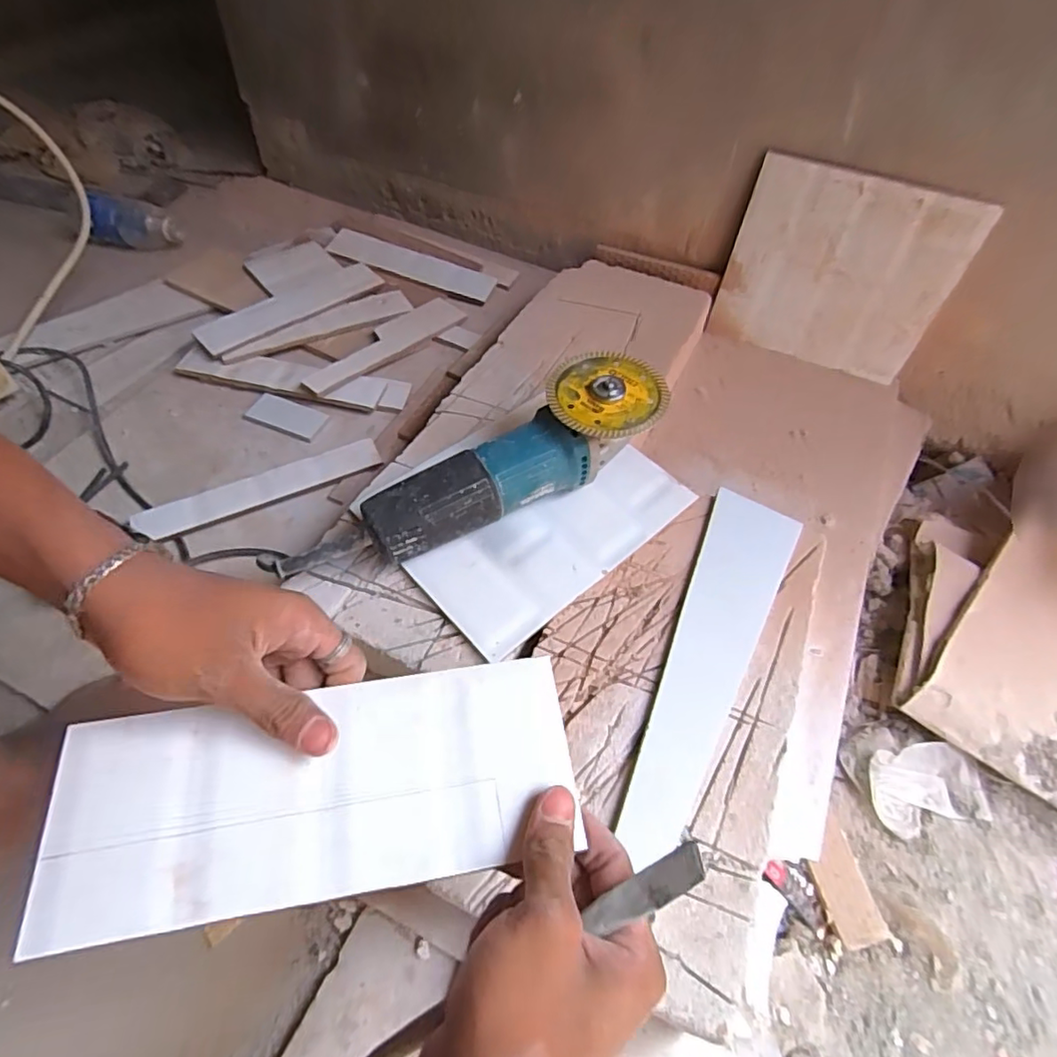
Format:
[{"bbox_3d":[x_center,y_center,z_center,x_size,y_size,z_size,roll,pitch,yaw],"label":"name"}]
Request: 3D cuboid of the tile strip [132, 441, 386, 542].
[{"bbox_3d":[-0.276,-0.043,0.614,0.241,0.009,0.041,-22,60,-17],"label":"tile strip"}]

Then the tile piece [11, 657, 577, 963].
[{"bbox_3d":[-0.102,0.127,0.290,0.243,0.006,0.098,-9,56,-9],"label":"tile piece"}]

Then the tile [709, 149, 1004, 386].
[{"bbox_3d":[0.370,-0.306,0.720,0.246,0.219,0.010,22,52,12],"label":"tile"}]

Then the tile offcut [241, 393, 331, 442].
[{"bbox_3d":[-0.281,-0.129,0.684,0.087,0.007,0.044,21,56,10],"label":"tile offcut"}]

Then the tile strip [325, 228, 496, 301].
[{"bbox_3d":[-0.169,-0.377,0.846,0.244,0.006,0.053,21,68,6],"label":"tile strip"}]

